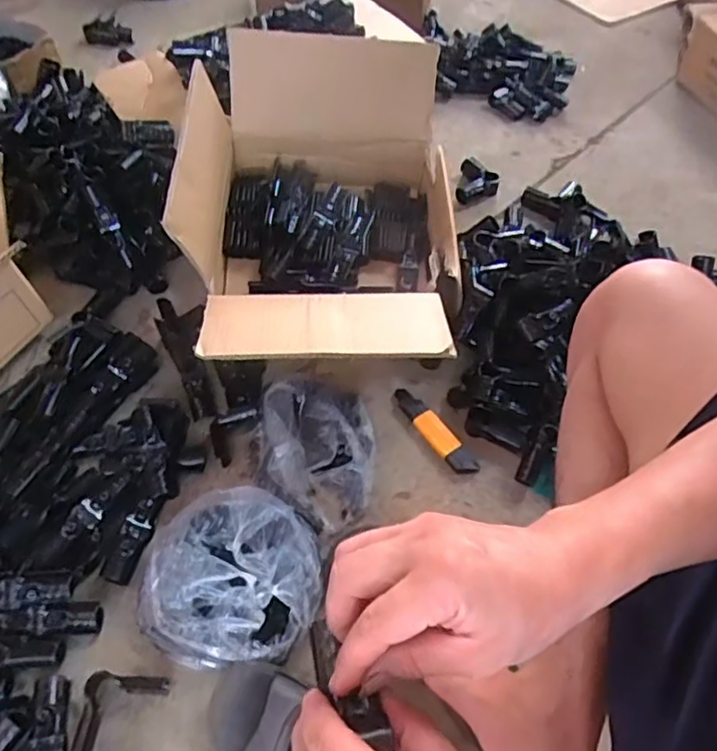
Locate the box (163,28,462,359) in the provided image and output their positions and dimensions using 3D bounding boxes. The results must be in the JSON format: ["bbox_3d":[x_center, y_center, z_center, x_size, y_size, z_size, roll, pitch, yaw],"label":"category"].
[{"bbox_3d":[-0.046,-0.228,0.871,0.355,0.230,0.503,-5,56,-3],"label":"box"}]

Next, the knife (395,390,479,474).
[{"bbox_3d":[0.099,0.073,0.847,0.033,0.015,0.154,-28,60,-18],"label":"knife"}]

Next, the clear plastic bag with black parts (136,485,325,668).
[{"bbox_3d":[-0.138,0.228,0.718,0.192,0.063,0.182,12,56,8],"label":"clear plastic bag with black parts"}]

